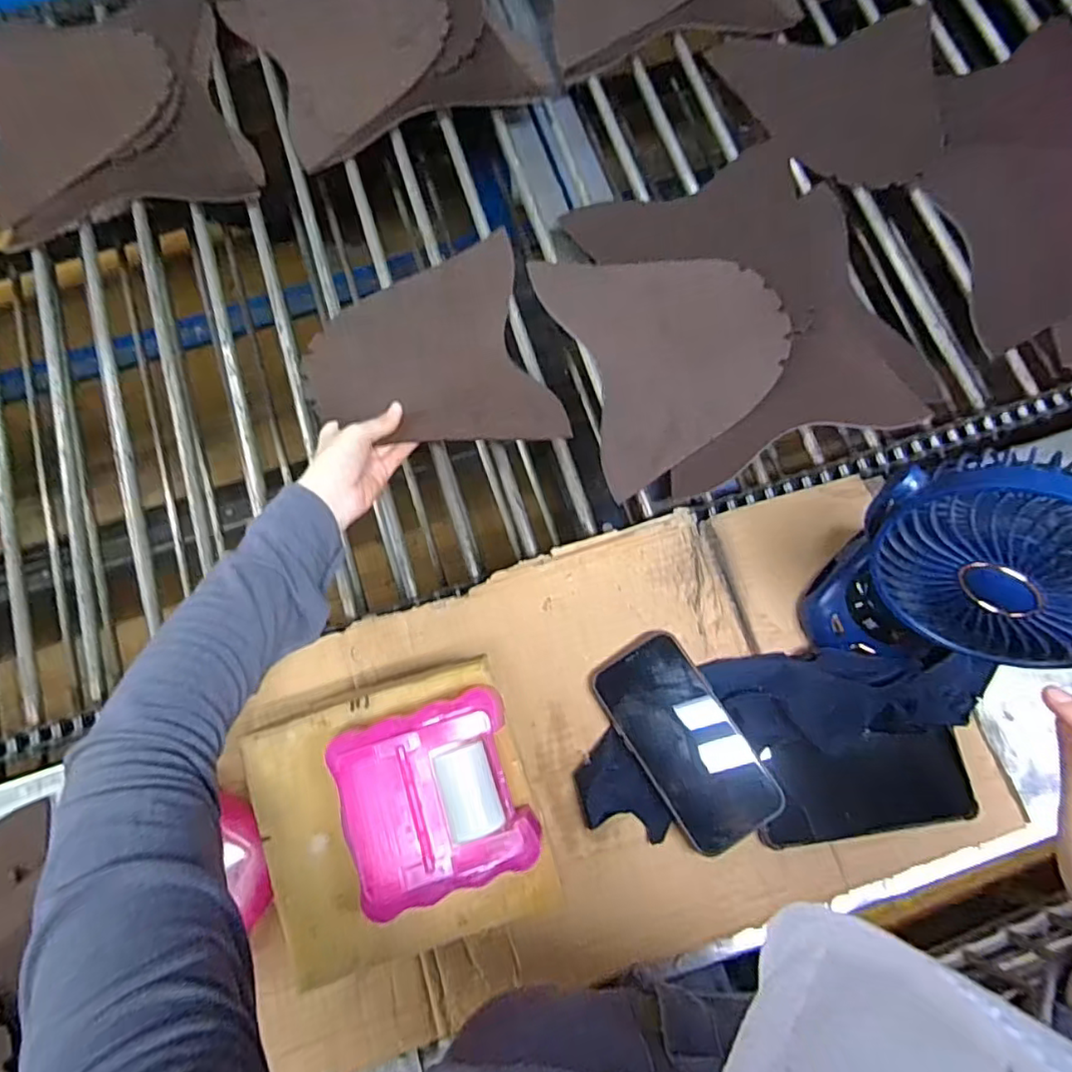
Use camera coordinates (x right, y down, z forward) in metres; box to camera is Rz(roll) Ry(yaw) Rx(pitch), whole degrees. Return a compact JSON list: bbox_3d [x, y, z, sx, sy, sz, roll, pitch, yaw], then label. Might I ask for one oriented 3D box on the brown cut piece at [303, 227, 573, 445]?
[{"bbox_3d":[-0.105,-0.172,0.580,0.212,0.044,0.228,-15,79,-3],"label":"brown cut piece"}]

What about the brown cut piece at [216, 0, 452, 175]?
[{"bbox_3d":[-0.208,-0.556,0.687,0.218,0.017,0.252,-27,79,-5],"label":"brown cut piece"}]

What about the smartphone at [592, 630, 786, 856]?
[{"bbox_3d":[0.119,0.163,0.488,0.080,0.011,0.168,-33,78,-1],"label":"smartphone"}]

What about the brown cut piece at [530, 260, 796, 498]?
[{"bbox_3d":[0.139,-0.184,0.596,0.214,0.011,0.238,-18,79,-4],"label":"brown cut piece"}]

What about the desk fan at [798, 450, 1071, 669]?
[{"bbox_3d":[0.282,0.030,0.416,0.129,0.222,0.108,6,76,2],"label":"desk fan"}]

